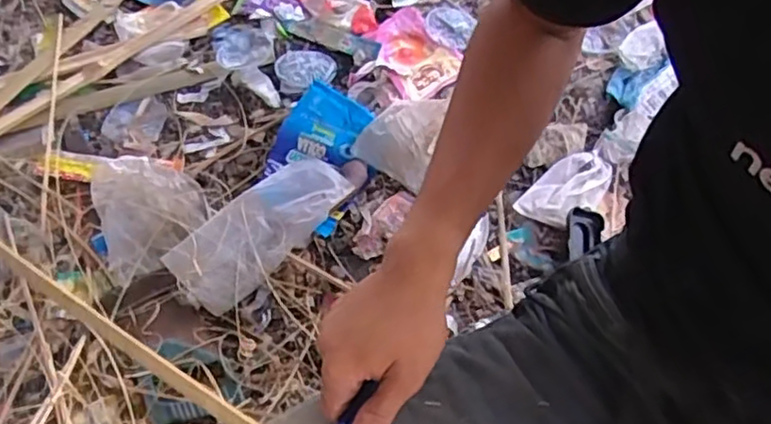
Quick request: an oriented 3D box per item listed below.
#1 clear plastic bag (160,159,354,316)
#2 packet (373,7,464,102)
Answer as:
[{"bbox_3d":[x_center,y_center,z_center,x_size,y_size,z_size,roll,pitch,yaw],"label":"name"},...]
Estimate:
[{"bbox_3d":[-0.163,0.018,0.845,0.242,0.052,0.107,-39,69,-20],"label":"clear plastic bag"},{"bbox_3d":[0.045,-0.255,1.026,0.113,0.013,0.159,-34,68,-19],"label":"packet"}]

